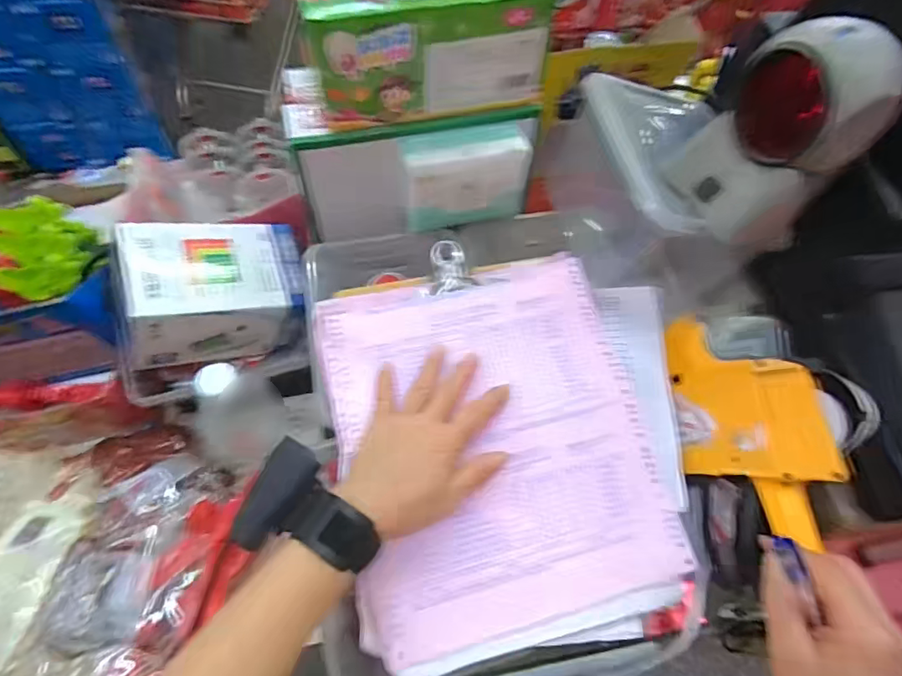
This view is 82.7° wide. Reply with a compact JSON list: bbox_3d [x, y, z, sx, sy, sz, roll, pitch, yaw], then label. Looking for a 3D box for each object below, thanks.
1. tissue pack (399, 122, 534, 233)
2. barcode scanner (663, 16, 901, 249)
[{"bbox_3d":[0.020,-0.162,0.518,0.134,0.100,0.057,-8,64,-8],"label":"tissue pack"},{"bbox_3d":[0.243,-0.149,0.377,0.088,0.152,0.097,-14,55,-19],"label":"barcode scanner"}]

